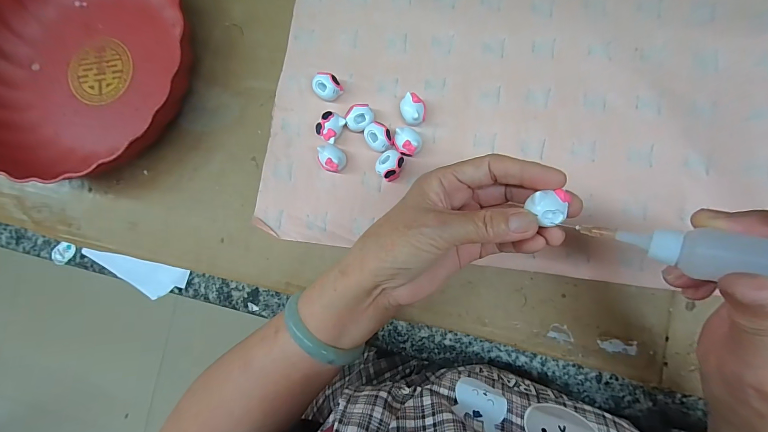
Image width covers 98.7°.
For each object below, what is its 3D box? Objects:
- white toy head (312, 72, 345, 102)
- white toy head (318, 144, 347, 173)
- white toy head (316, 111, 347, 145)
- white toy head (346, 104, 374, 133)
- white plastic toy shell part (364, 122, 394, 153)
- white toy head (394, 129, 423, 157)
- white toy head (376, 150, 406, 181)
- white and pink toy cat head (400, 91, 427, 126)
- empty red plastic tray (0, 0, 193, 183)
[{"bbox_3d":[-0.052,-0.117,0.302,0.023,0.021,0.022,0,87,6],"label":"white toy head"},{"bbox_3d":[-0.046,-0.051,0.296,0.024,0.020,0.022,0,87,6],"label":"white toy head"},{"bbox_3d":[-0.047,-0.079,0.297,0.019,0.020,0.025,35,91,7],"label":"white toy head"},{"bbox_3d":[-0.021,-0.087,0.296,0.024,0.019,0.021,-22,84,5],"label":"white toy head"},{"bbox_3d":[-0.005,-0.069,0.293,0.021,0.019,0.025,-32,84,3],"label":"white plastic toy shell part"},{"bbox_3d":[0.021,-0.063,0.290,0.024,0.020,0.021,8,87,7],"label":"white toy head"},{"bbox_3d":[0.005,-0.045,0.290,0.022,0.020,0.025,42,92,7],"label":"white toy head"},{"bbox_3d":[0.026,-0.093,0.292,0.022,0.021,0.026,-14,85,5],"label":"white and pink toy cat head"},{"bbox_3d":[-0.294,-0.151,0.316,0.237,0.048,0.242,-17,85,5],"label":"empty red plastic tray"}]

